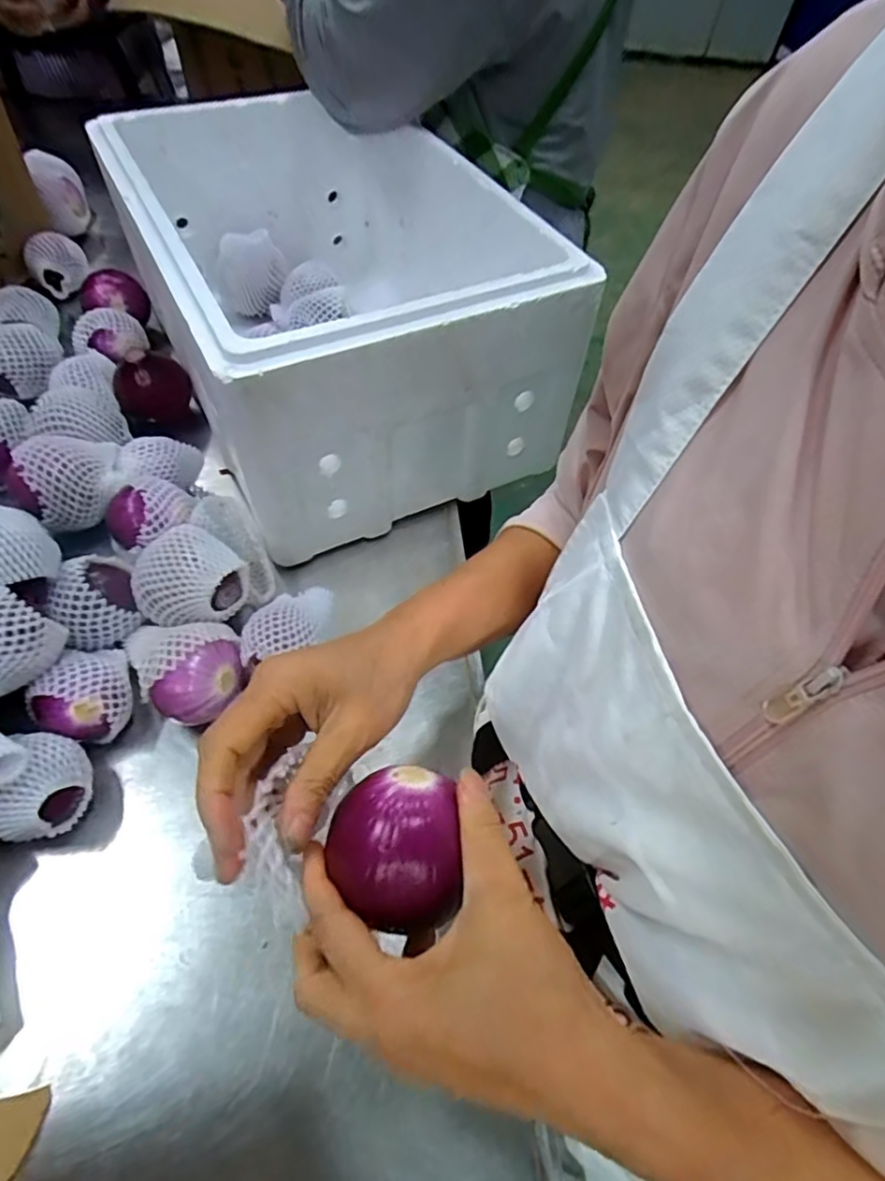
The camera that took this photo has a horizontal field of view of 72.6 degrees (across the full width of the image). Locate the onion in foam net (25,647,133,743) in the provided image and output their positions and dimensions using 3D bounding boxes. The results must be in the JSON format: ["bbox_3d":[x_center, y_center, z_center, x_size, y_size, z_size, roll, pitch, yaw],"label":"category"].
[{"bbox_3d":[-0.290,0.087,0.507,0.064,0.074,0.078,18,56,7],"label":"onion in foam net"}]

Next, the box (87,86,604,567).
[{"bbox_3d":[-0.126,-0.313,0.653,0.335,0.227,0.448,-24,61,-20],"label":"box"}]

